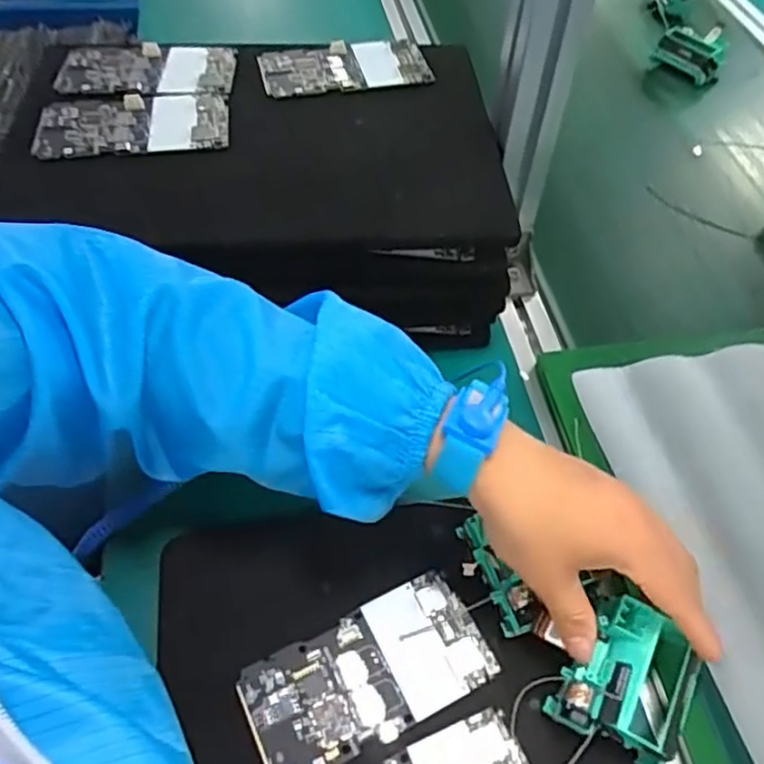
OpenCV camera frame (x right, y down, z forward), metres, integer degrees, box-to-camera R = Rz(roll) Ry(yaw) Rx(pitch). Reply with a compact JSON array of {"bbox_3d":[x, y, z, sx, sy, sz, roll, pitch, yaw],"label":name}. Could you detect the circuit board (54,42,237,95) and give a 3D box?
[{"bbox_3d":[-0.177,-0.236,0.515,0.128,0.012,0.063,-5,54,-6],"label":"circuit board"}]

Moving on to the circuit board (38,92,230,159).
[{"bbox_3d":[-0.175,-0.182,0.478,0.129,0.011,0.062,-6,54,-7],"label":"circuit board"}]

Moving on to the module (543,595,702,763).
[{"bbox_3d":[0.125,0.150,0.351,0.066,0.042,0.068,26,58,17],"label":"module"}]

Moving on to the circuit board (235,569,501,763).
[{"bbox_3d":[-0.008,0.158,0.367,0.128,0.004,0.066,-23,57,-17],"label":"circuit board"}]

